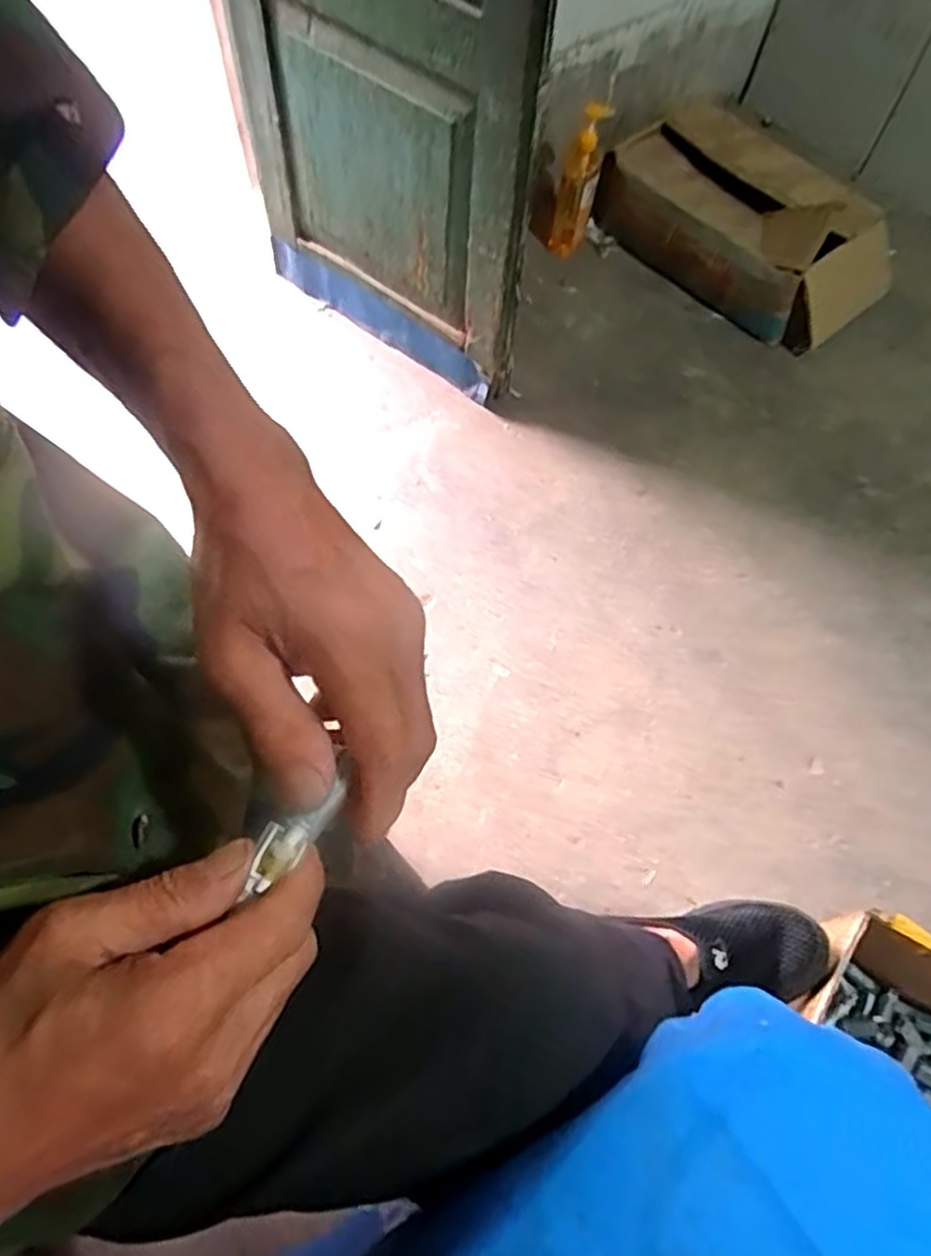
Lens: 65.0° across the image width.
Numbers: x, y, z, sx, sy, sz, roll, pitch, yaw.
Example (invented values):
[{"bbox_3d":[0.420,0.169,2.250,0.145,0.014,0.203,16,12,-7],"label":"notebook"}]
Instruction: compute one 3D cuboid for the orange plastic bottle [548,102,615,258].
[{"bbox_3d":[0.227,-0.897,1.466,0.073,0.256,0.067,18,62,7],"label":"orange plastic bottle"}]

